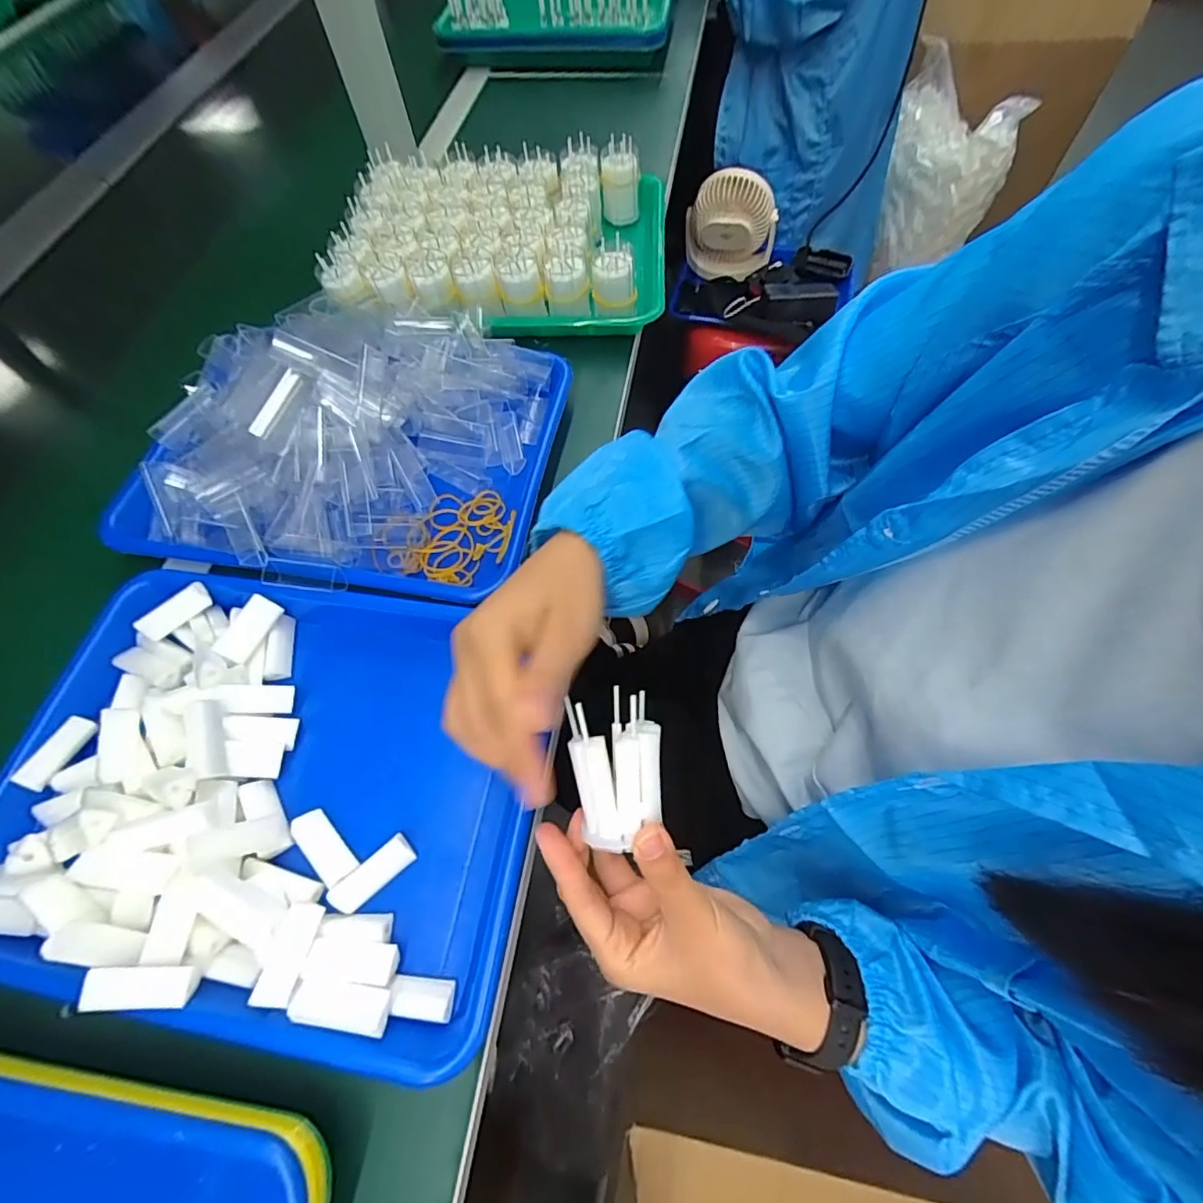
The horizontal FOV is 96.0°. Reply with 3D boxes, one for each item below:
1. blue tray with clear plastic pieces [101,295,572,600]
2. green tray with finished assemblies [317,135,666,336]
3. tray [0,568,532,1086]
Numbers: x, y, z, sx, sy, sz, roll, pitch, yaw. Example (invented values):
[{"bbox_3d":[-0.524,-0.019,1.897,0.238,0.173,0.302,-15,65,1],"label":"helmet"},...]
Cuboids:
[{"bbox_3d":[-0.204,-0.135,0.432,0.318,0.087,0.249,7,64,7],"label":"blue tray with clear plastic pieces"},{"bbox_3d":[-0.096,-0.364,0.553,0.316,0.074,0.229,0,63,4],"label":"green tray with finished assemblies"},{"bbox_3d":[-0.207,0.106,0.336,0.326,0.053,0.248,7,64,7],"label":"tray"}]

